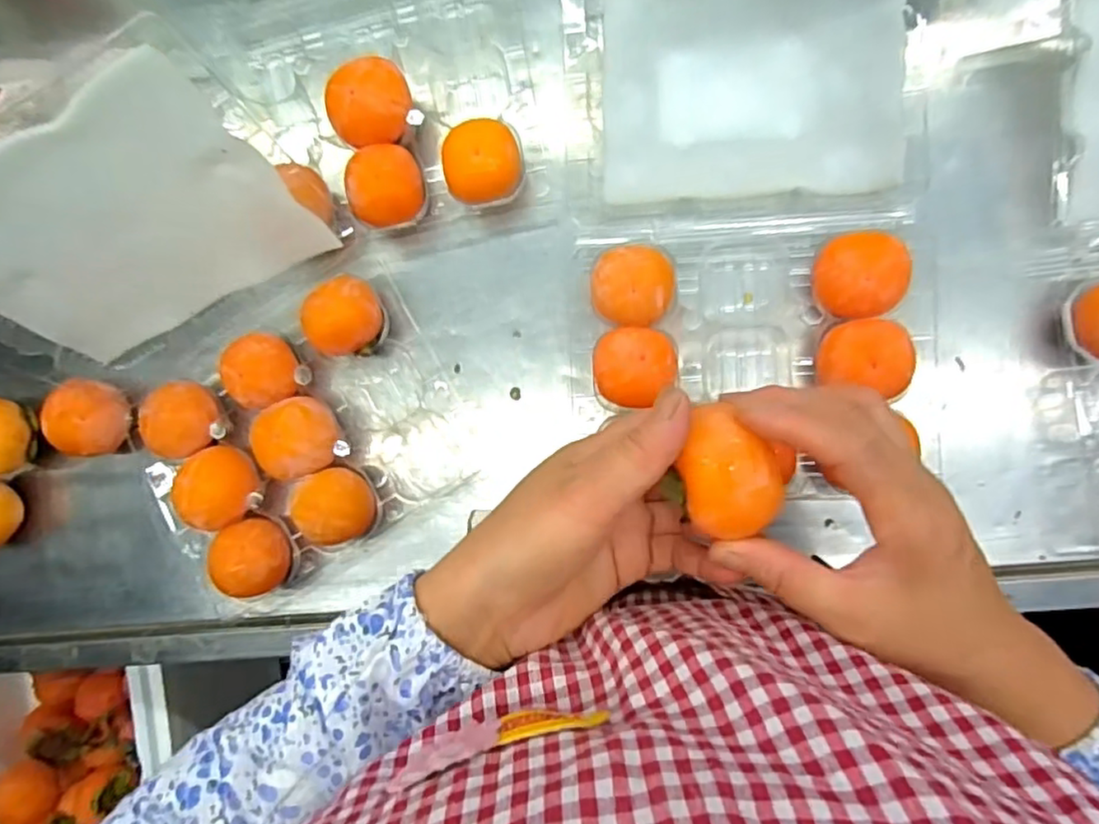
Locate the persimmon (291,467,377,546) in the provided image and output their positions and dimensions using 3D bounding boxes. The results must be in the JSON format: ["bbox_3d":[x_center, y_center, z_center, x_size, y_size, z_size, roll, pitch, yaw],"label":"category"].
[{"bbox_3d":[-0.142,0.063,0.442,0.047,0.048,0.049,0,89,9],"label":"persimmon"}]

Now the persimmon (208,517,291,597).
[{"bbox_3d":[-0.202,0.098,0.448,0.046,0.050,0.051,-13,87,8],"label":"persimmon"}]

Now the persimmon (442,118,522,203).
[{"bbox_3d":[-0.045,-0.168,0.435,0.051,0.036,0.047,0,91,9],"label":"persimmon"}]

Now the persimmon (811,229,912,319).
[{"bbox_3d":[0.194,-0.085,0.402,0.052,0.033,0.050,0,91,9],"label":"persimmon"}]

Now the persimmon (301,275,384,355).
[{"bbox_3d":[-0.141,-0.066,0.451,0.051,0.038,0.050,0,91,9],"label":"persimmon"}]

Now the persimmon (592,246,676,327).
[{"bbox_3d":[0.054,-0.081,0.422,0.054,0.044,0.050,-4,89,9],"label":"persimmon"}]

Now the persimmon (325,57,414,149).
[{"bbox_3d":[-0.123,-0.208,0.442,0.058,0.043,0.054,0,91,9],"label":"persimmon"}]

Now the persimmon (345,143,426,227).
[{"bbox_3d":[-0.111,-0.154,0.445,0.050,0.042,0.048,0,91,9],"label":"persimmon"}]

